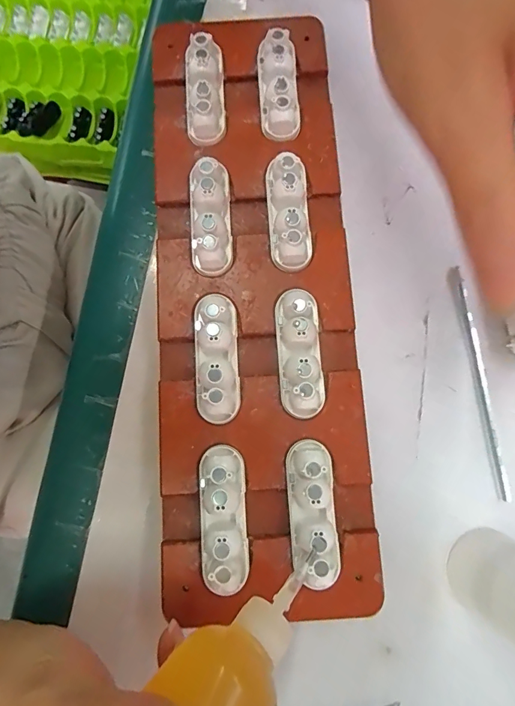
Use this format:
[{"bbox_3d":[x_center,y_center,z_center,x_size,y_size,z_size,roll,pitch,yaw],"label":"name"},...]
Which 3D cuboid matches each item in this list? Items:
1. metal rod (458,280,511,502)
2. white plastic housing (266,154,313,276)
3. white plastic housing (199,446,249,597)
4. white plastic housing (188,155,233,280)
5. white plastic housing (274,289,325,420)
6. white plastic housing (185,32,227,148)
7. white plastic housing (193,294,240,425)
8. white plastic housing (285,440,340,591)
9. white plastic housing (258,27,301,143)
[{"bbox_3d":[0.119,0.018,0.211,0.006,0.007,0.113,-7,79,0],"label":"metal rod"},{"bbox_3d":[0.015,-0.071,0.204,0.019,0.016,0.057,-5,79,0],"label":"white plastic housing"},{"bbox_3d":[-0.016,0.074,0.178,0.021,0.015,0.060,-4,79,0],"label":"white plastic housing"},{"bbox_3d":[-0.025,-0.069,0.205,0.021,0.015,0.057,-4,79,0],"label":"white plastic housing"},{"bbox_3d":[0.020,0.000,0.191,0.020,0.018,0.060,-5,79,0],"label":"white plastic housing"},{"bbox_3d":[-0.029,-0.141,0.218,0.021,0.017,0.058,-4,79,0],"label":"white plastic housing"},{"bbox_3d":[-0.020,0.003,0.191,0.022,0.016,0.058,-1,79,1],"label":"white plastic housing"},{"bbox_3d":[0.024,0.070,0.178,0.019,0.017,0.059,-4,79,0],"label":"white plastic housing"},{"bbox_3d":[0.011,-0.144,0.218,0.020,0.017,0.056,-5,79,0],"label":"white plastic housing"}]

